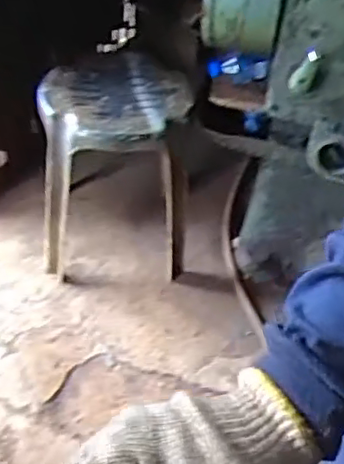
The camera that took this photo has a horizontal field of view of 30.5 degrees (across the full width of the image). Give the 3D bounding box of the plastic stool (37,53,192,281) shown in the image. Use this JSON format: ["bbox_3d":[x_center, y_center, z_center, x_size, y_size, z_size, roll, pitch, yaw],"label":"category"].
[{"bbox_3d":[-0.130,-0.133,1.455,0.315,0.452,0.262,0,46,-5],"label":"plastic stool"}]

